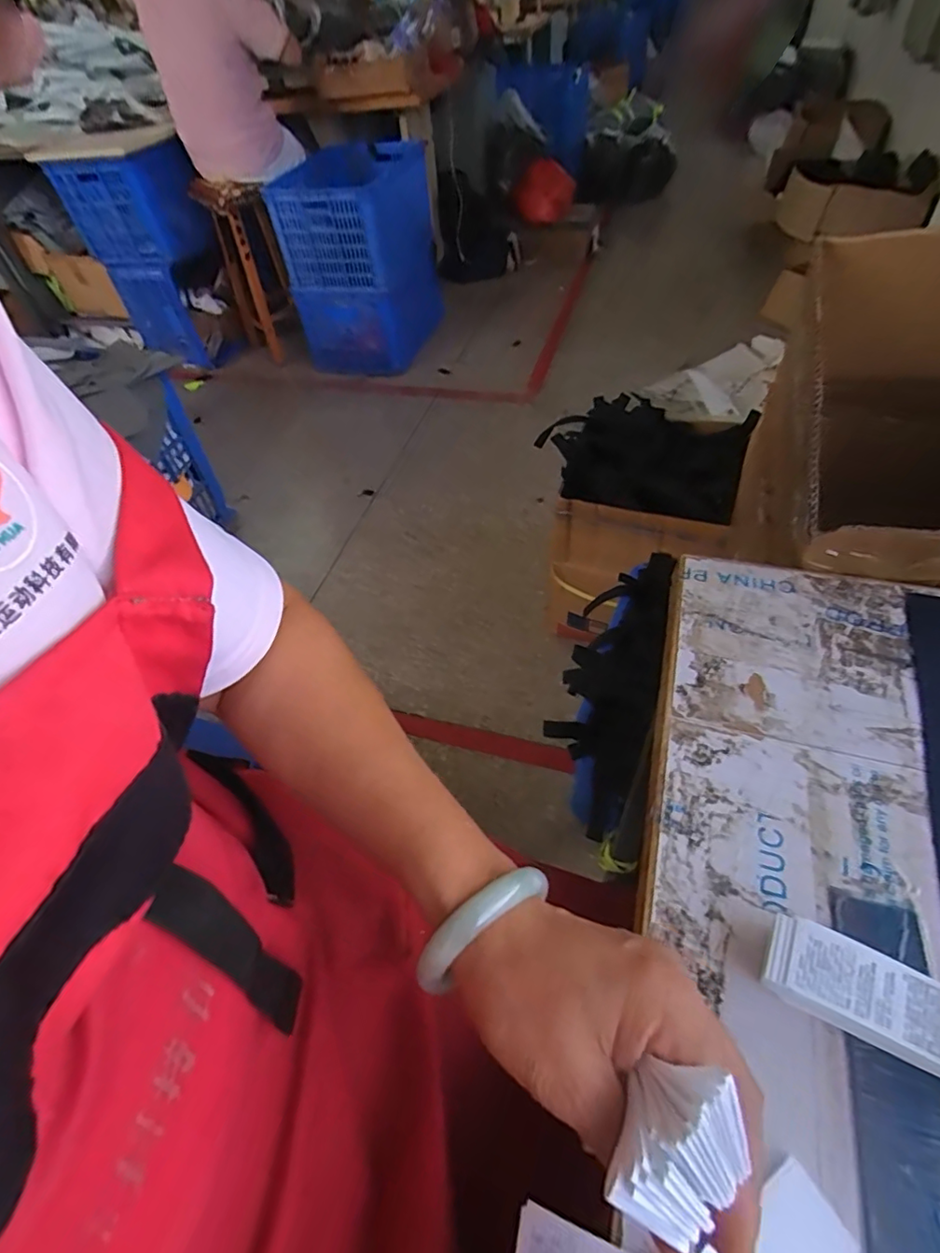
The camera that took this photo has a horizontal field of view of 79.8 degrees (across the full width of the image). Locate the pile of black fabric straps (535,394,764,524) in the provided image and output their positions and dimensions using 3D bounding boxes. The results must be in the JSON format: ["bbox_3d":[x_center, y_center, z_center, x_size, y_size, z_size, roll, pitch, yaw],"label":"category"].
[{"bbox_3d":[0.319,-0.338,1.114,0.411,0.075,0.308,16,53,19],"label":"pile of black fabric straps"}]

